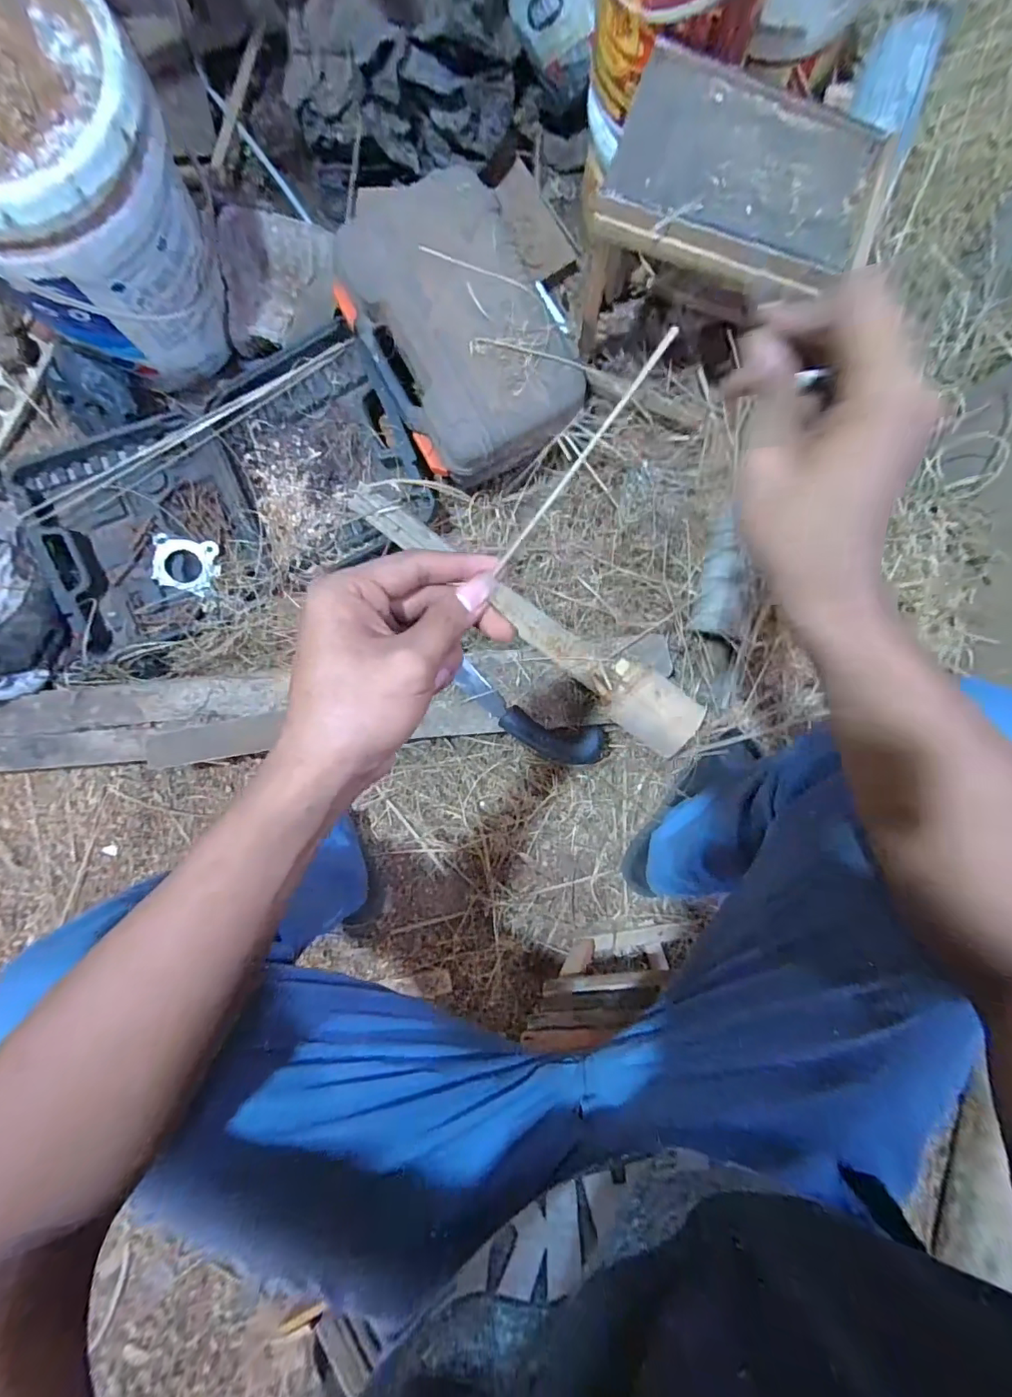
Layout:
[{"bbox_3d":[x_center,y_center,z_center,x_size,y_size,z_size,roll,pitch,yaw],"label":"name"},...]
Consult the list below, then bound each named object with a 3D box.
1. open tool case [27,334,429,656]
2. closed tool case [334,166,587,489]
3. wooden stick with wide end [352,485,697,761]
[{"bbox_3d":[-0.414,-0.307,0.769,0.567,0.079,0.326,-24,85,5],"label":"open tool case"},{"bbox_3d":[-0.063,-0.486,0.693,0.235,0.128,0.343,-30,85,4],"label":"closed tool case"},{"bbox_3d":[0.010,-0.123,0.680,0.558,0.085,0.094,36,92,7],"label":"wooden stick with wide end"}]

